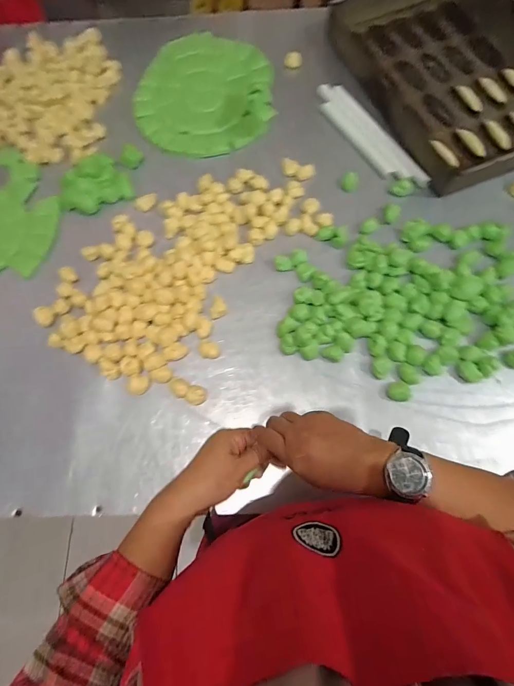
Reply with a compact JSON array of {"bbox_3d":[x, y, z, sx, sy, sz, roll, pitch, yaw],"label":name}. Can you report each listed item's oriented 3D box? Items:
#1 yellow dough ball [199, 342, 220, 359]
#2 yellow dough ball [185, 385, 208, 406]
[{"bbox_3d":[-0.077,0.012,0.544,0.031,0.016,0.025,-3,73,1],"label":"yellow dough ball"},{"bbox_3d":[-0.093,0.081,0.525,0.029,0.020,0.031,0,73,1],"label":"yellow dough ball"}]

